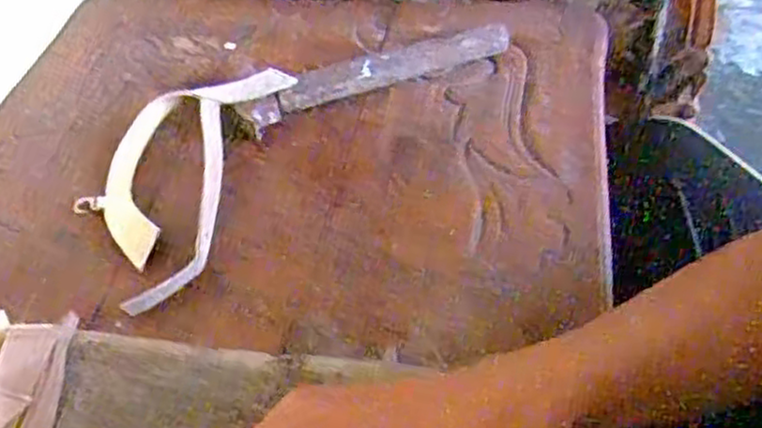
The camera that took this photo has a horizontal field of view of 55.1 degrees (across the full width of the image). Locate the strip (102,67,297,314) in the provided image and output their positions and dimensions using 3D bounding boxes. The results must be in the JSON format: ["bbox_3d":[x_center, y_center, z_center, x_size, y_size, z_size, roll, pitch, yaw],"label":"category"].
[{"bbox_3d":[-0.134,-0.028,0.480,0.090,0.027,0.197,11,49,12],"label":"strip"}]

